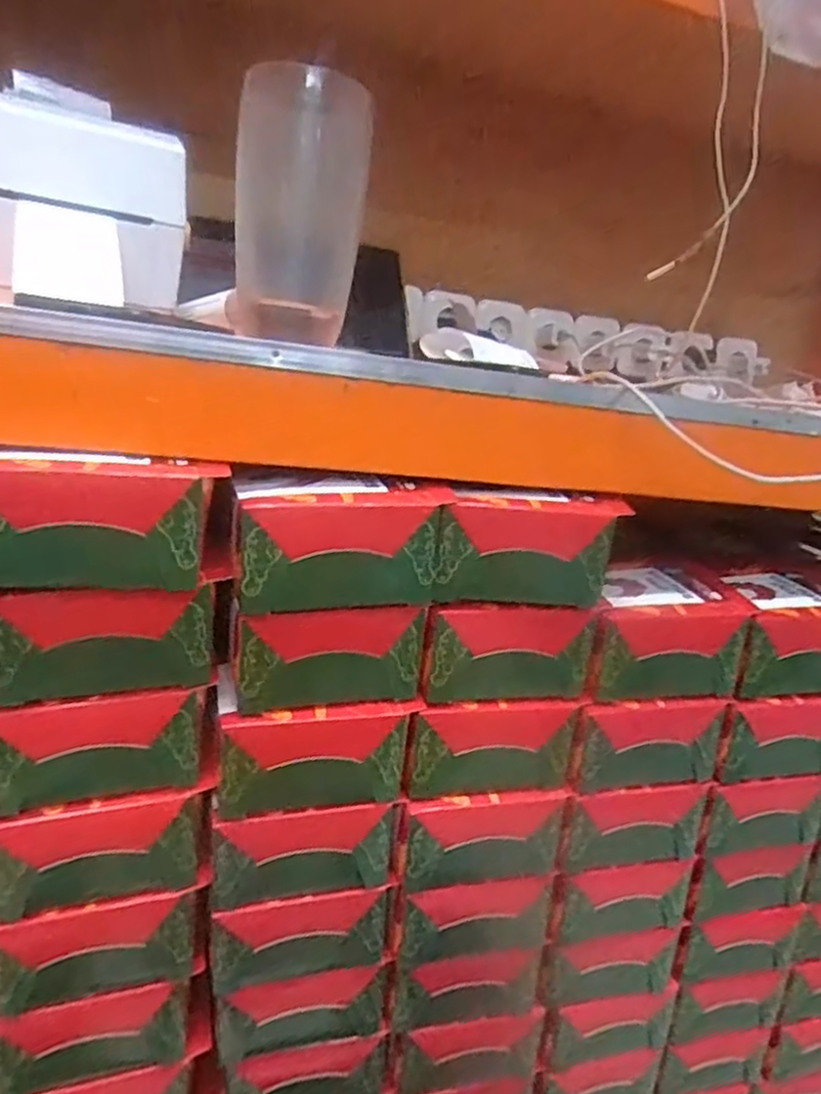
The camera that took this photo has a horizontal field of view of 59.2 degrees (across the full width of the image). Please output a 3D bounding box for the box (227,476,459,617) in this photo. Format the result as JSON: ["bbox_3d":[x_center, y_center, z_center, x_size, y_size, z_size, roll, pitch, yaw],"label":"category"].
[{"bbox_3d":[-0.040,-0.003,0.406,0.111,0.068,0.040,3,14,-19],"label":"box"}]

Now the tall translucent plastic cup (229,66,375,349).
[{"bbox_3d":[-0.067,-0.208,0.440,0.082,0.155,0.066,5,14,-12],"label":"tall translucent plastic cup"}]

